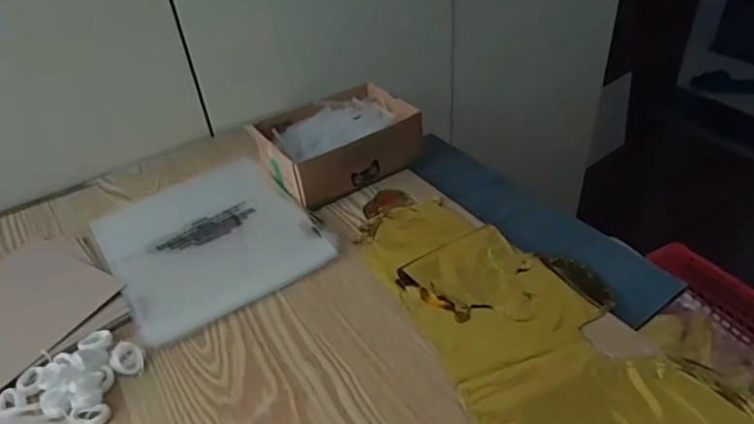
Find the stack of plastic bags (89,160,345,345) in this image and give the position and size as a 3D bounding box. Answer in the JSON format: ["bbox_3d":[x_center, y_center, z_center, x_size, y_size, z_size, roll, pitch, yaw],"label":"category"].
[{"bbox_3d":[-0.190,0.027,0.628,0.206,0.015,0.229,-26,43,-24],"label":"stack of plastic bags"}]

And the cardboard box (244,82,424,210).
[{"bbox_3d":[-0.050,-0.090,0.713,0.189,0.063,0.146,-27,44,-25],"label":"cardboard box"}]

